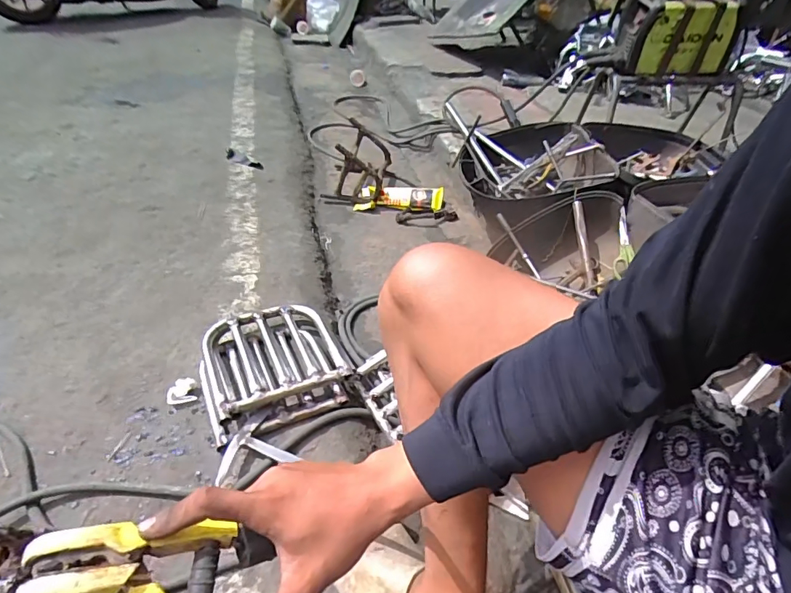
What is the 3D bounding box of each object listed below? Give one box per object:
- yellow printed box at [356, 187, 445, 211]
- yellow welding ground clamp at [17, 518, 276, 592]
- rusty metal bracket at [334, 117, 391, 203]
[{"bbox_3d":[0.013,-0.332,1.566,0.289,0.031,0.084,1,83,8],"label":"yellow printed box"},{"bbox_3d":[-0.159,0.184,0.306,0.144,0.025,0.070,22,34,-23],"label":"yellow welding ground clamp"},{"bbox_3d":[-0.111,-0.499,1.651,0.195,0.169,0.355,-1,41,-4],"label":"rusty metal bracket"}]

